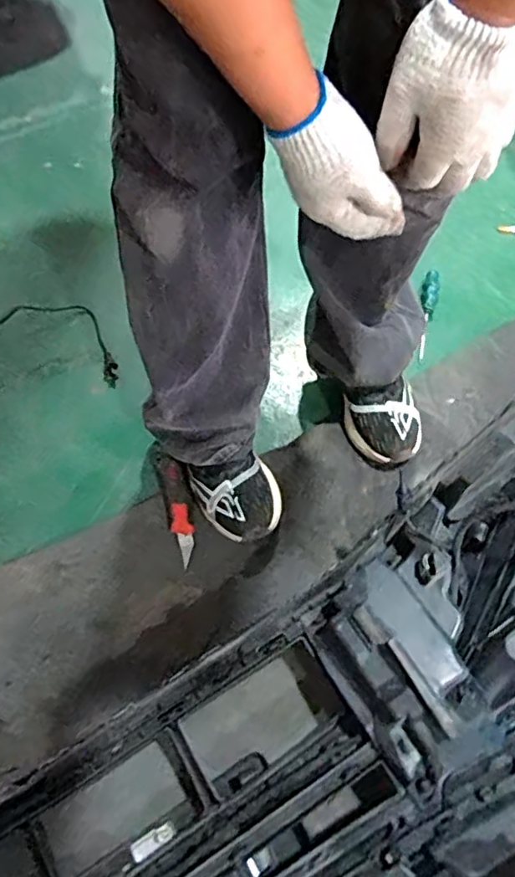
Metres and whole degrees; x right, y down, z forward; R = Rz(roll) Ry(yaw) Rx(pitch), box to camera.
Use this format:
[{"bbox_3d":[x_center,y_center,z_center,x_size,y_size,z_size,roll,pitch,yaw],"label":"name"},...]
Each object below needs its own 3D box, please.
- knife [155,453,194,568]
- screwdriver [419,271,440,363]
[{"bbox_3d":[-0.113,0.092,0.815,0.033,0.027,0.166,-16,64,-7],"label":"knife"},{"bbox_3d":[0.289,-0.207,0.977,0.029,0.022,0.183,8,64,5],"label":"screwdriver"}]

